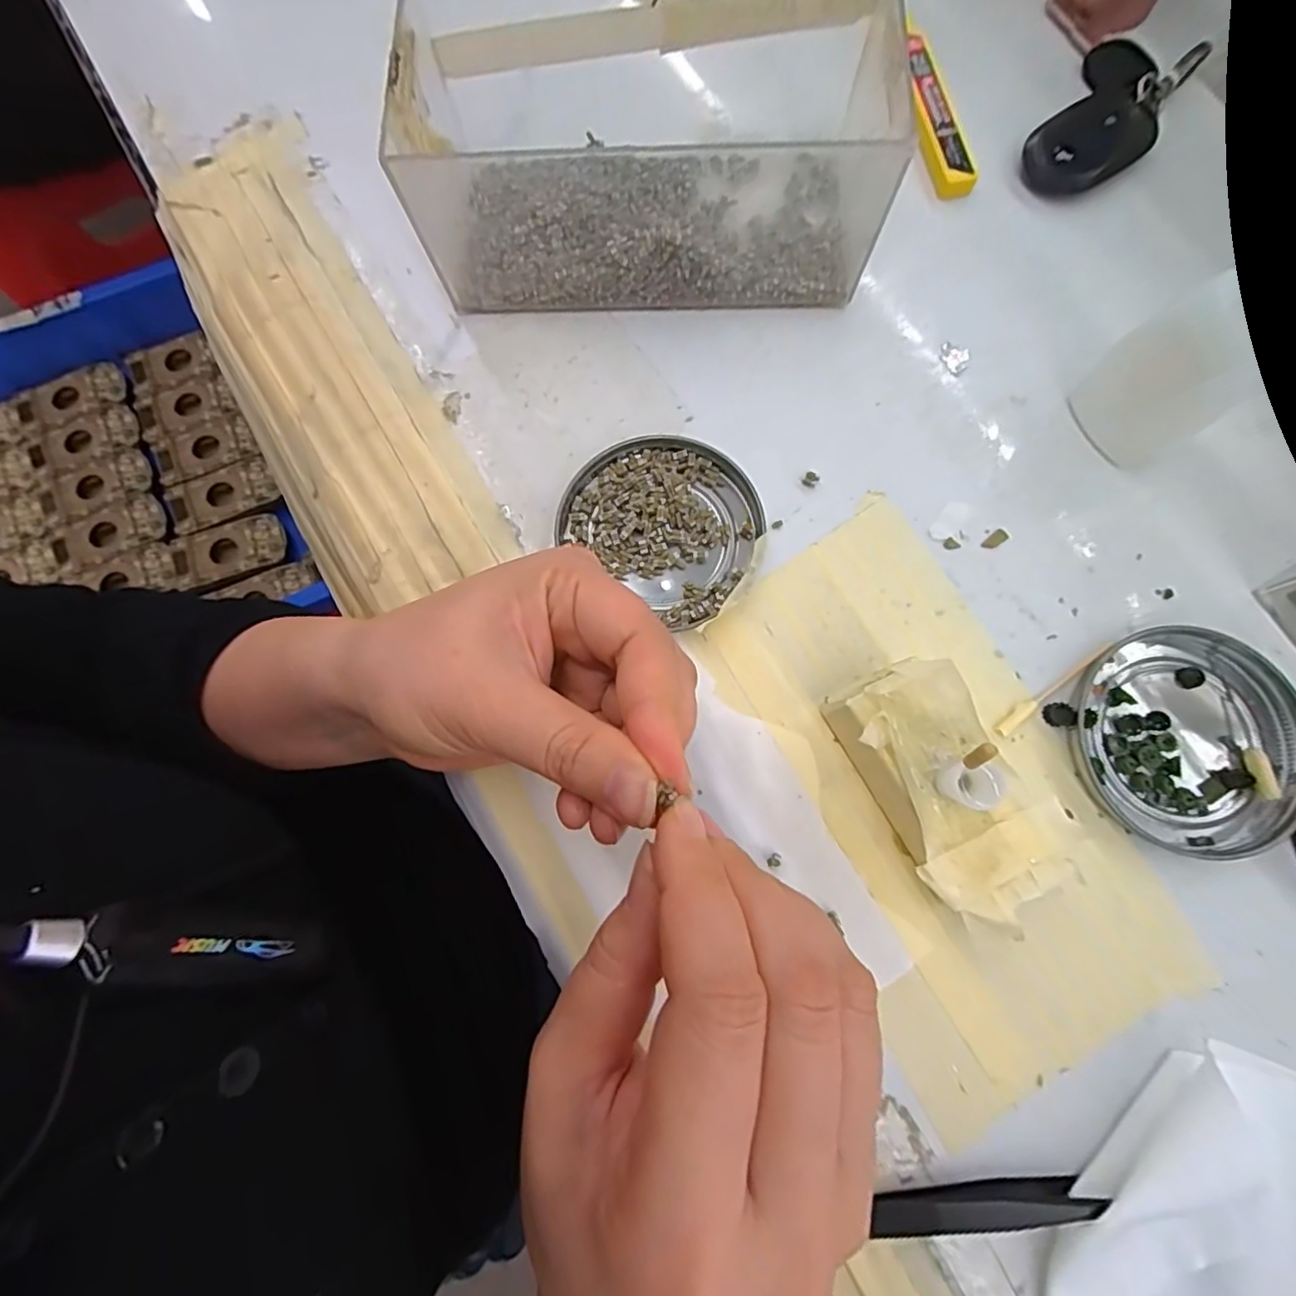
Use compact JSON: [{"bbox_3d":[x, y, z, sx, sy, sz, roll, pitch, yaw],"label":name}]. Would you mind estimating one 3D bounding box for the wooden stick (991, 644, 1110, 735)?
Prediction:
[{"bbox_3d":[0.150,0.014,0.228,0.056,0.004,0.006,-38,79,-6],"label":"wooden stick"}]

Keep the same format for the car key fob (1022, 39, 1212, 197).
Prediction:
[{"bbox_3d":[0.207,-0.240,0.277,0.044,0.012,0.087,35,81,9],"label":"car key fob"}]

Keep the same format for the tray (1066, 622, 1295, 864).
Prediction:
[{"bbox_3d":[0.194,0.033,0.220,0.076,0.009,0.077,0,77,2],"label":"tray"}]

